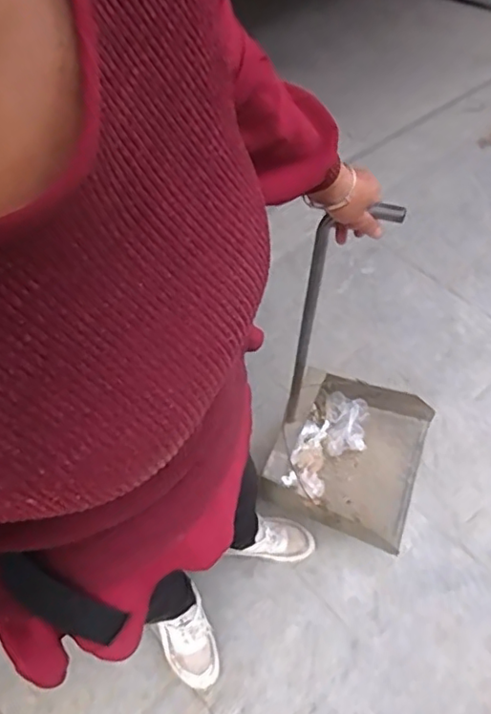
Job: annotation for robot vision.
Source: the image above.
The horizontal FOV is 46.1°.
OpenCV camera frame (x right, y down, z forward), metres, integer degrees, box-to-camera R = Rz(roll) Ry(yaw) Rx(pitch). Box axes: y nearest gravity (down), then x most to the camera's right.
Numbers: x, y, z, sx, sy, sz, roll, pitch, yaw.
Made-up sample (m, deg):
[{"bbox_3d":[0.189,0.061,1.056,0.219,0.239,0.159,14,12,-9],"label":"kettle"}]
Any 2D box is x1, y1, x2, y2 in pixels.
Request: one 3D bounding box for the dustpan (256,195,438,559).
[{"bbox_3d":[0.205,0.027,0.962,0.264,0.670,0.335,20,57,18],"label":"dustpan"}]

